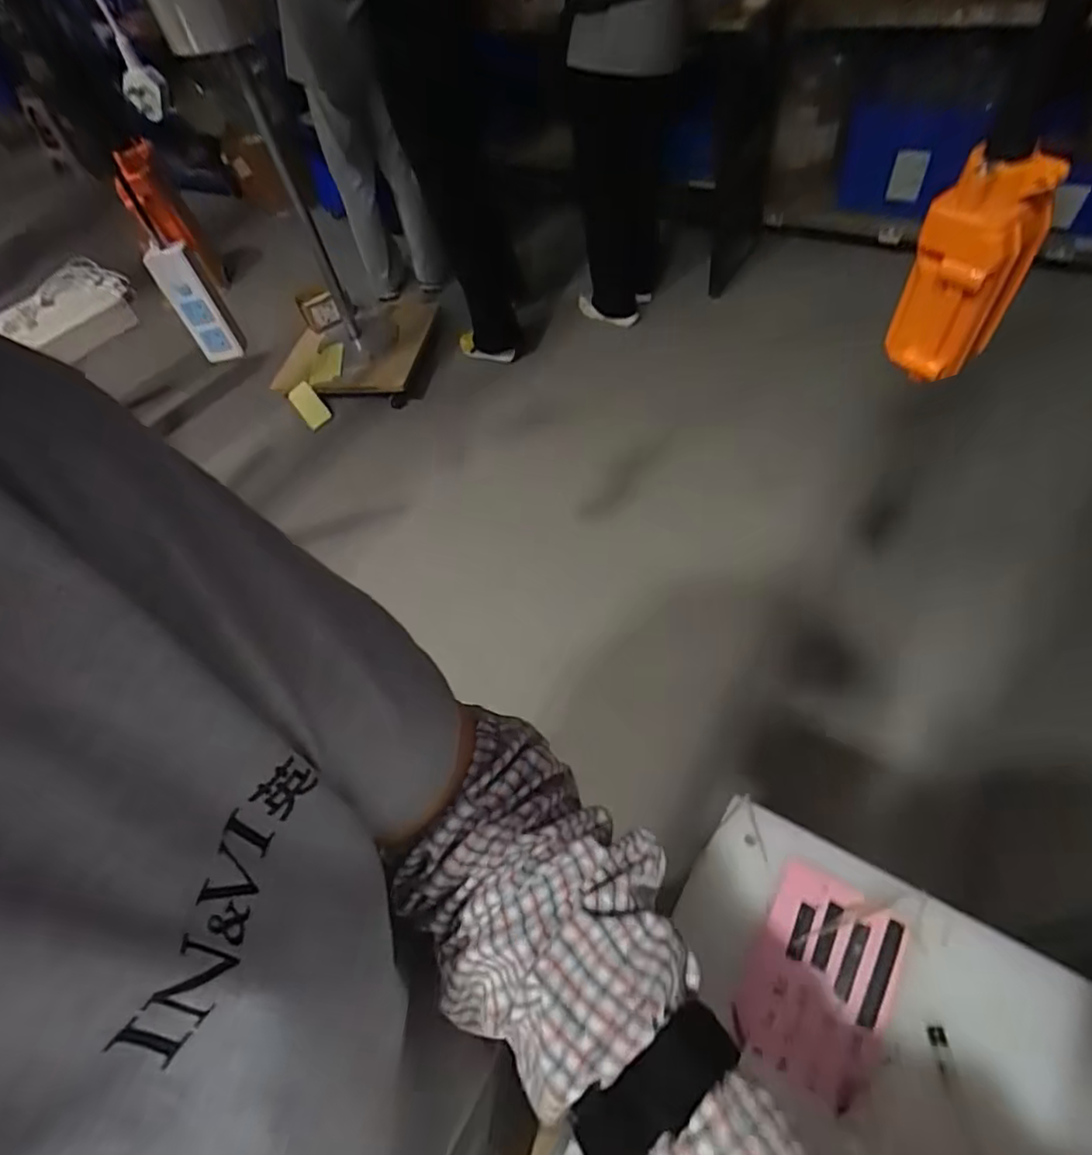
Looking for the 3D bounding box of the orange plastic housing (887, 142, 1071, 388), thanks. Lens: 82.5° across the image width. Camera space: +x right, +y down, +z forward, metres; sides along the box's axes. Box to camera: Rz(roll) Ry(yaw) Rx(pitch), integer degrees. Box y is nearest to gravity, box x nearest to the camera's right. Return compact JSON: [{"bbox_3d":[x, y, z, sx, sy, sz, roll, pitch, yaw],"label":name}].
[{"bbox_3d":[0.243,-0.178,0.361,0.055,0.116,0.048,34,60,26],"label":"orange plastic housing"}]

